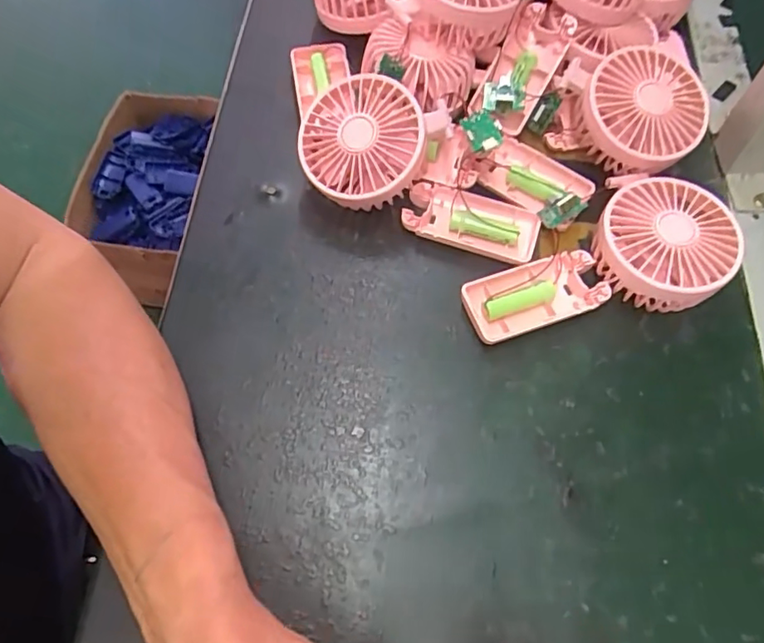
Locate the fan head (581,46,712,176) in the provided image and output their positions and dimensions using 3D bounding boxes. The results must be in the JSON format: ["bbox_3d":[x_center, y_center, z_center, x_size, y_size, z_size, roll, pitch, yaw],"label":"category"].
[{"bbox_3d":[0.188,-0.154,0.413,0.090,0.039,0.090,1,79,-7],"label":"fan head"}]

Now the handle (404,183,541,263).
[{"bbox_3d":[0.063,-0.071,0.401,0.092,0.015,0.044,17,65,7],"label":"handle"}]

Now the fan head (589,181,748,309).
[{"bbox_3d":[0.186,-0.050,0.379,0.082,0.045,0.081,0,64,-1],"label":"fan head"}]

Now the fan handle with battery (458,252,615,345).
[{"bbox_3d":[0.103,-0.016,0.383,0.092,0.018,0.043,-17,66,-9],"label":"fan handle with battery"}]

